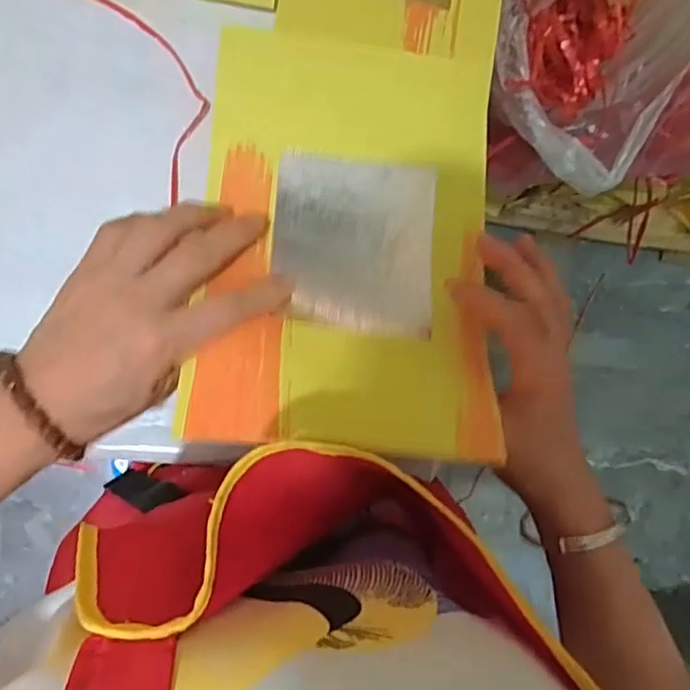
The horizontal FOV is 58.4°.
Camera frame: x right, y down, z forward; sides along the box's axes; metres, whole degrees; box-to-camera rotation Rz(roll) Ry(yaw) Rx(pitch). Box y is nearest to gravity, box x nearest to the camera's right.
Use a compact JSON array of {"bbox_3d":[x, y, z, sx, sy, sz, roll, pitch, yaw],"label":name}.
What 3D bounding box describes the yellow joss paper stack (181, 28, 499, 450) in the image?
[{"bbox_3d":[0.003,-0.061,0.332,0.153,0.025,0.239,5,68,-10],"label":"yellow joss paper stack"}]

